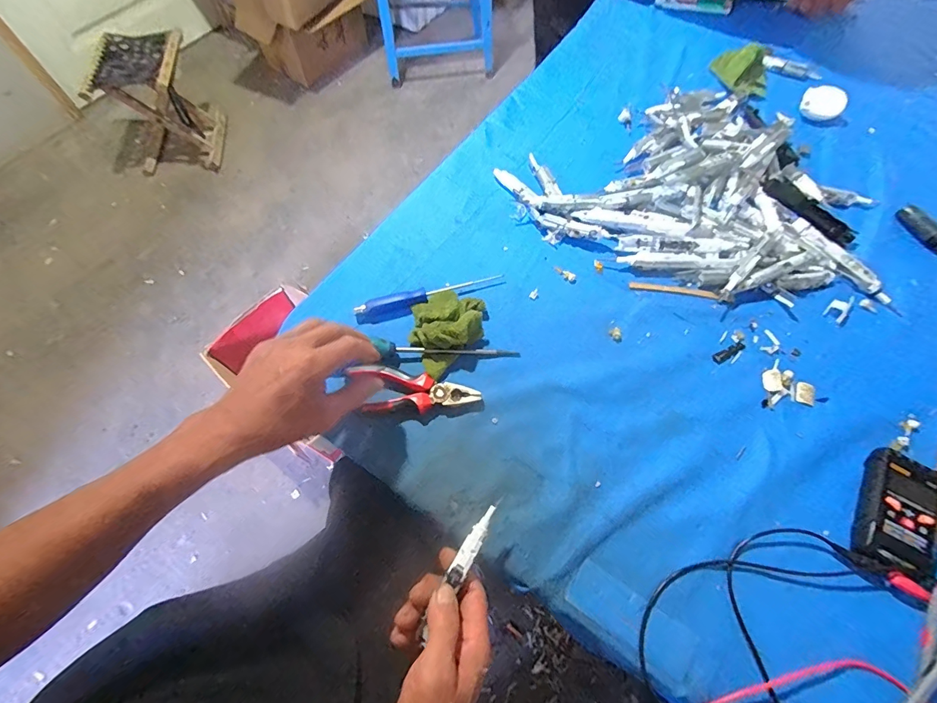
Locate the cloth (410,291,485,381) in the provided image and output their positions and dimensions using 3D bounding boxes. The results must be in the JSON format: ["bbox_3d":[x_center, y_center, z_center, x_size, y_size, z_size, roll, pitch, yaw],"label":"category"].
[{"bbox_3d":[-0.031,-0.035,0.509,0.089,0.042,0.110,41,71,20],"label":"cloth"}]

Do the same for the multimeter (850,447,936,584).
[{"bbox_3d":[0.411,0.154,0.403,0.061,0.021,0.110,30,67,14],"label":"multimeter"}]

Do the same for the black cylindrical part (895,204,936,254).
[{"bbox_3d":[0.624,-0.165,0.579,0.019,0.024,0.085,-21,65,-10],"label":"black cylindrical part"}]

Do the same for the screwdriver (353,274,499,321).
[{"bbox_3d":[-0.049,-0.075,0.543,0.187,0.024,0.023,-16,65,-8],"label":"screwdriver"}]

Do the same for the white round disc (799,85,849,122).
[{"bbox_3d":[0.566,-0.396,0.678,0.061,0.034,0.061,0,63,0],"label":"white round disc"}]

